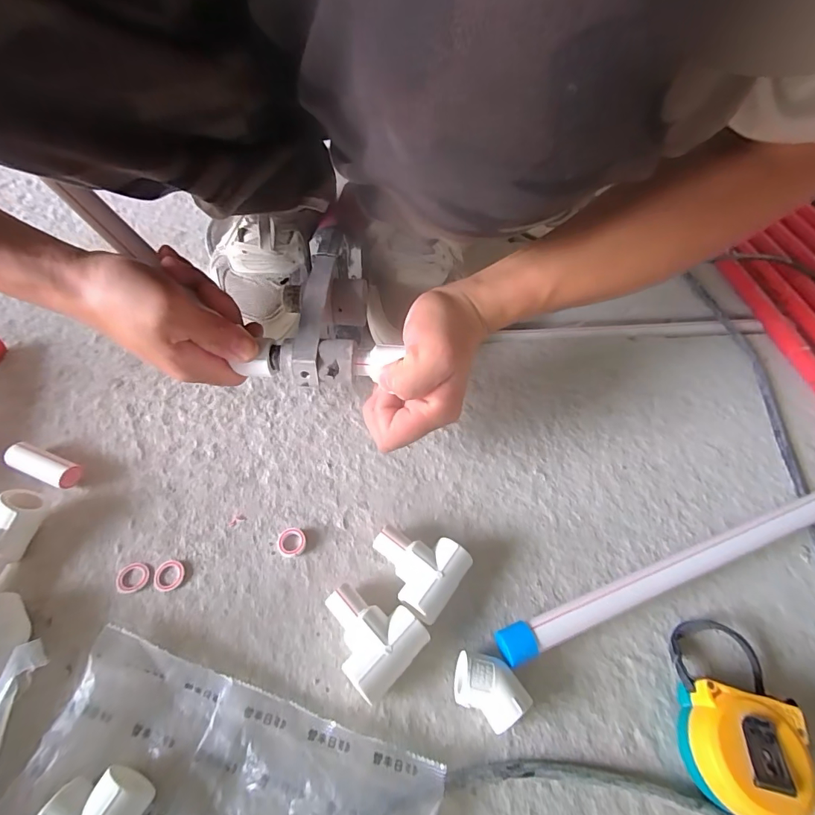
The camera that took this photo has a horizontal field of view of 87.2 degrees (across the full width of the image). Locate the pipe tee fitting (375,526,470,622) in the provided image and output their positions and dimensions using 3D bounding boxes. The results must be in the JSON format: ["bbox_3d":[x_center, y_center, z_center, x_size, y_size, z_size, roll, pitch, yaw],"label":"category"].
[{"bbox_3d":[0.006,0.116,0.314,0.065,0.031,0.055,34,60,17],"label":"pipe tee fitting"}]

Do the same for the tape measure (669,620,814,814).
[{"bbox_3d":[0.208,0.193,0.273,0.059,0.041,0.103,14,56,4],"label":"tape measure"}]

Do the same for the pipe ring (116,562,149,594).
[{"bbox_3d":[-0.196,0.121,0.305,0.021,0.004,0.021,2,56,-4],"label":"pipe ring"}]

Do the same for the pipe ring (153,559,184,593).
[{"bbox_3d":[-0.172,0.120,0.308,0.020,0.004,0.022,2,56,-4],"label":"pipe ring"}]

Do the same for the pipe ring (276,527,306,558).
[{"bbox_3d":[-0.089,0.104,0.328,0.021,0.005,0.022,2,56,-4],"label":"pipe ring"}]

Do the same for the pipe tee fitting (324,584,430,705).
[{"bbox_3d":[-0.026,0.150,0.287,0.052,0.030,0.065,-38,67,-26],"label":"pipe tee fitting"}]

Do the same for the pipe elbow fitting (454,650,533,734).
[{"bbox_3d":[0.051,0.179,0.273,0.045,0.030,0.032,31,58,15],"label":"pipe elbow fitting"}]

